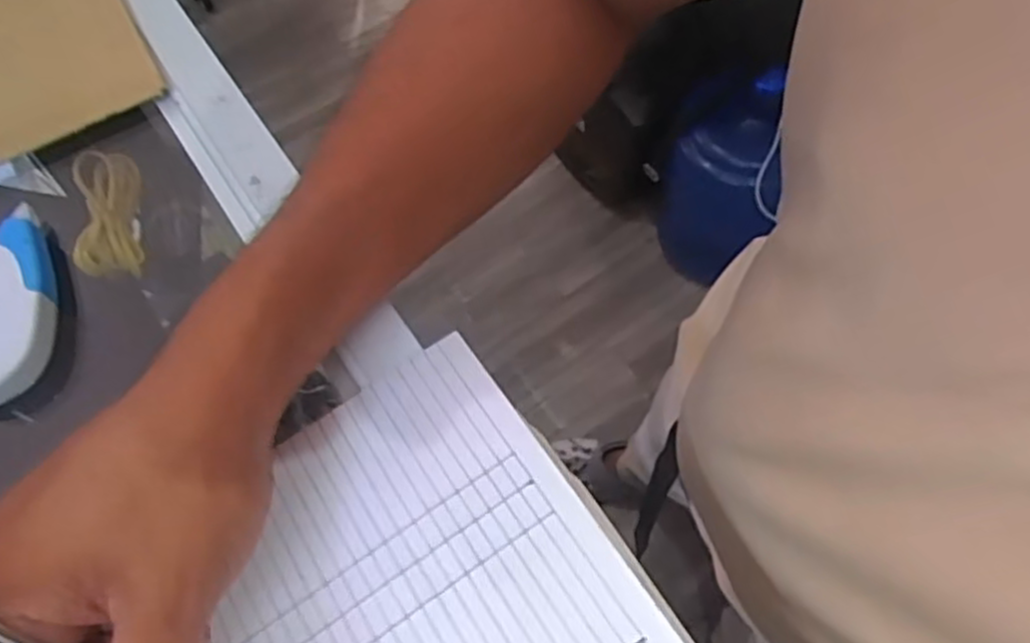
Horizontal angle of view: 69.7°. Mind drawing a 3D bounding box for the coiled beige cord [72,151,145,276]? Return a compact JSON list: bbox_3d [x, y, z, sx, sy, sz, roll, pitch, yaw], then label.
[{"bbox_3d":[-0.318,-0.084,0.577,0.042,0.031,0.098,-9,65,-2],"label":"coiled beige cord"}]

